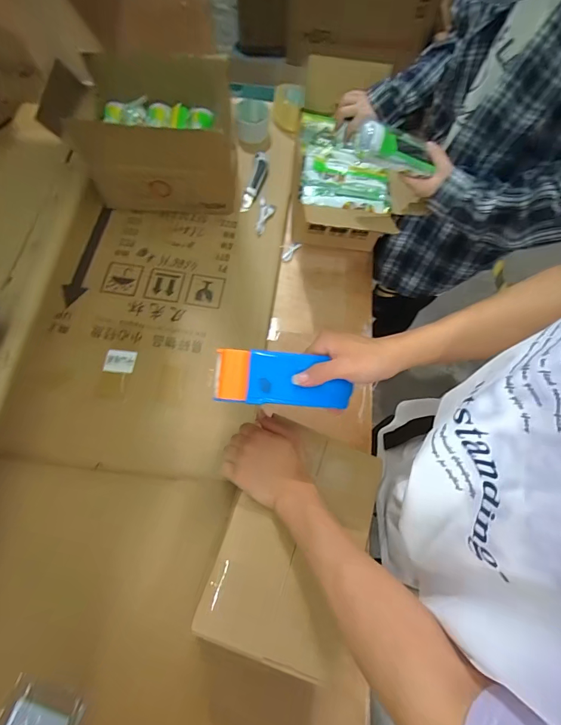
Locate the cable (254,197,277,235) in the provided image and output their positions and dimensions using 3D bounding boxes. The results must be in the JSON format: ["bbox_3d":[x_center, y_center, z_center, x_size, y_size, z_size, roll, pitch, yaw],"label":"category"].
[{"bbox_3d":[-0.033,-0.315,0.781,0.037,0.011,0.086,10,68,1],"label":"cable"}]

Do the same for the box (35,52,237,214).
[{"bbox_3d":[-0.239,-0.440,0.723,0.290,0.191,0.202,2,68,-2],"label":"box"}]

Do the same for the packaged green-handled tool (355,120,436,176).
[{"bbox_3d":[0.184,-0.342,0.586,0.133,0.043,0.047,0,67,-23],"label":"packaged green-handled tool"}]

